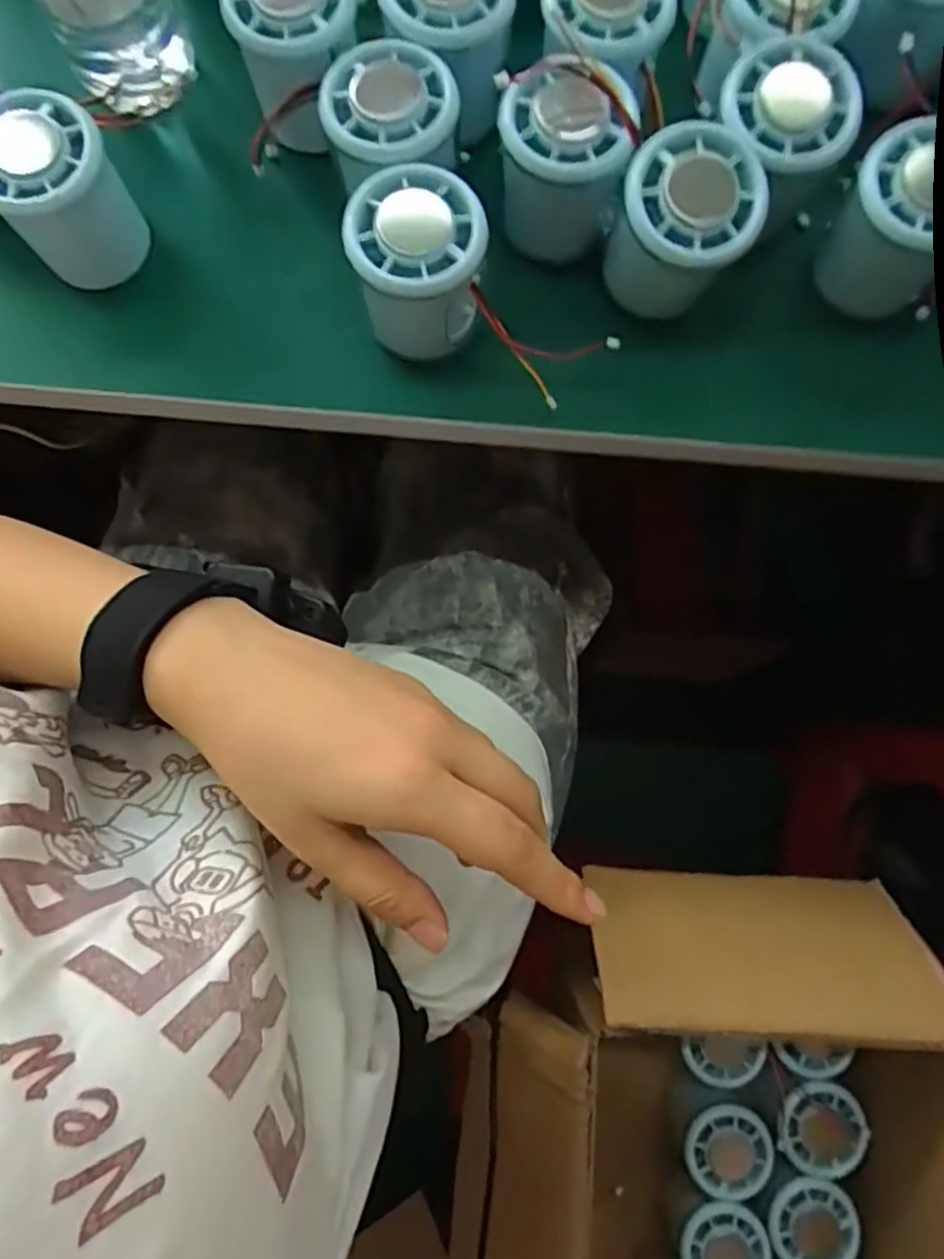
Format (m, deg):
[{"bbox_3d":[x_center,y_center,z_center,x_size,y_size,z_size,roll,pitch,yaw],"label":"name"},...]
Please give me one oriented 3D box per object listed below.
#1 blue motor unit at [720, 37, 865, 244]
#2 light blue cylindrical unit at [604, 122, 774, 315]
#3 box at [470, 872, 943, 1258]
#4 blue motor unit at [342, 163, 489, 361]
[{"bbox_3d":[0.132,-0.210,0.303,0.053,0.059,0.055,0,79,-1],"label":"blue motor unit"},{"bbox_3d":[0.090,-0.171,0.297,0.054,0.062,0.053,0,79,-1],"label":"light blue cylindrical unit"},{"bbox_3d":[0.144,0.388,0.408,0.261,0.170,0.446,-1,79,-1],"label":"box"},{"bbox_3d":[-0.023,-0.157,0.295,0.057,0.055,0.055,0,79,-1],"label":"blue motor unit"}]

